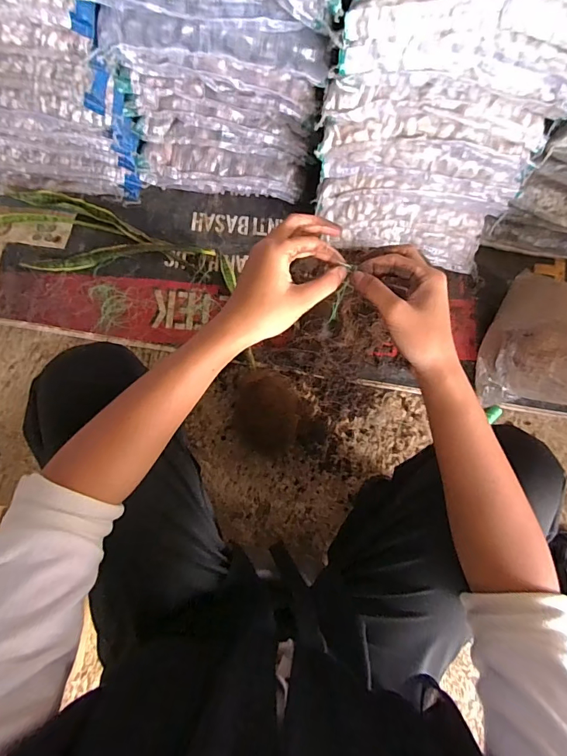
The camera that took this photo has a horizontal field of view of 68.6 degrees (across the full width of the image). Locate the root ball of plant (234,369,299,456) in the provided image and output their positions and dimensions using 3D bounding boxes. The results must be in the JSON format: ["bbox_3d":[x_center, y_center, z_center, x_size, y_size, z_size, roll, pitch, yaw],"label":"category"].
[{"bbox_3d":[-0.031,0.062,0.764,0.121,0.077,0.145,9,75,1],"label":"root ball of plant"}]

